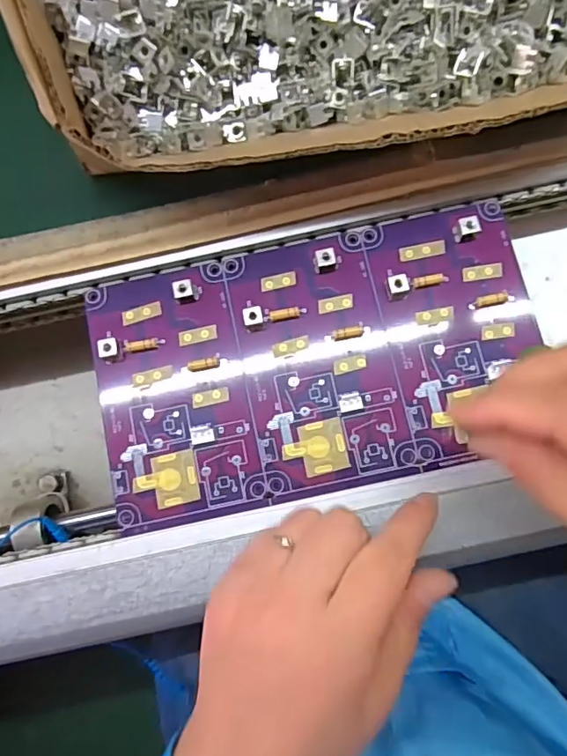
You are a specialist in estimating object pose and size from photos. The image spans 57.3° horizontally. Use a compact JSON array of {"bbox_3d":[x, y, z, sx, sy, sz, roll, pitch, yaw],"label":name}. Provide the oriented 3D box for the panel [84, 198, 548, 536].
[{"bbox_3d":[0.019,-0.011,0.291,0.243,0.008,0.141,-12,79,0],"label":"panel"}]

